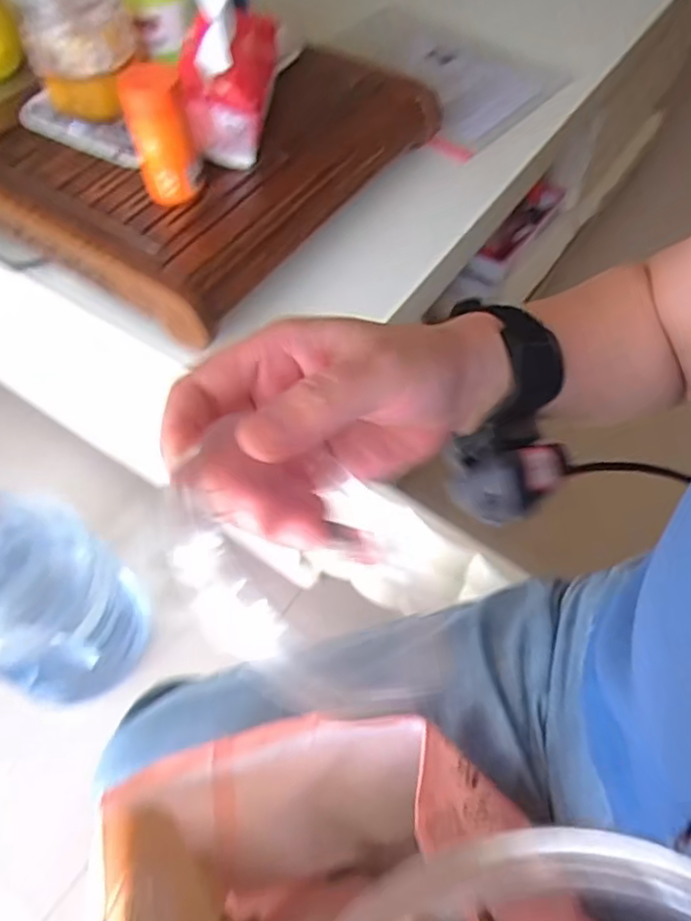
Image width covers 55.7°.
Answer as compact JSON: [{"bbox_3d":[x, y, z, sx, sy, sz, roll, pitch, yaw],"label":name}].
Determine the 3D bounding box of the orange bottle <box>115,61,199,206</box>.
[{"bbox_3d":[-0.163,-0.292,0.584,0.052,0.108,0.041,-19,59,-9],"label":"orange bottle"}]

